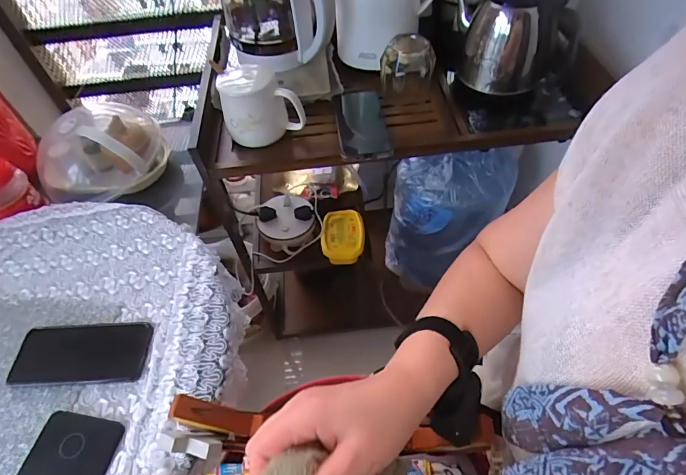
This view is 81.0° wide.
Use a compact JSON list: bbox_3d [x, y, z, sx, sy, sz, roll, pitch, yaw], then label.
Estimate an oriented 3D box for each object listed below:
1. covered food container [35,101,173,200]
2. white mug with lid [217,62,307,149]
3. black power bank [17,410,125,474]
[{"bbox_3d":[-0.484,-0.178,0.807,0.206,0.138,0.174,-5,53,0],"label":"covered food container"},{"bbox_3d":[-0.126,-0.208,0.614,0.114,0.086,0.098,-15,54,-7],"label":"white mug with lid"},{"bbox_3d":[-0.302,0.242,0.444,0.091,0.013,0.087,6,54,8],"label":"black power bank"}]

